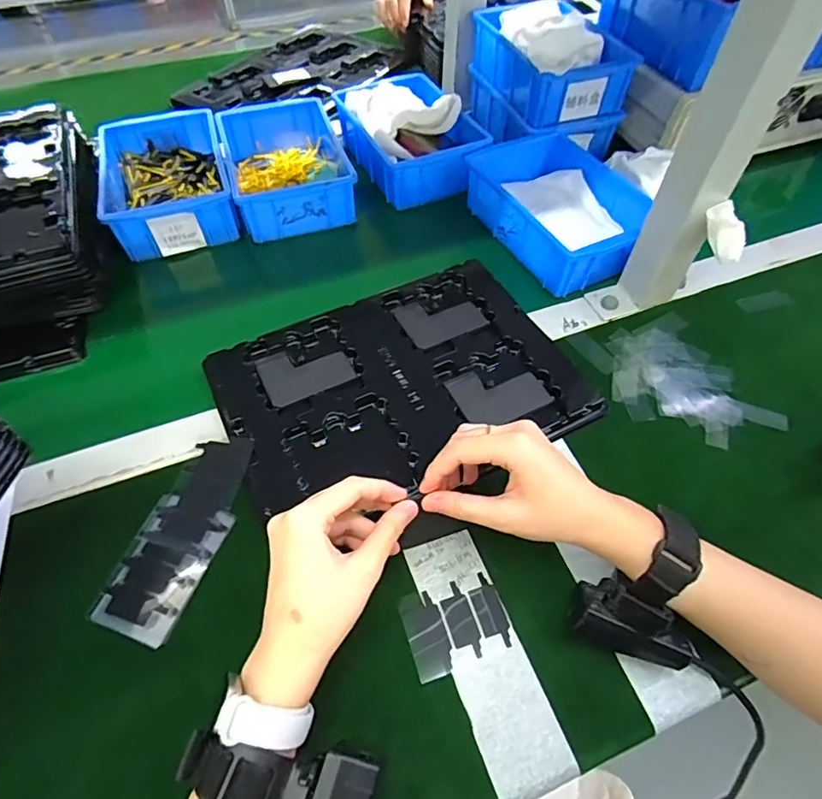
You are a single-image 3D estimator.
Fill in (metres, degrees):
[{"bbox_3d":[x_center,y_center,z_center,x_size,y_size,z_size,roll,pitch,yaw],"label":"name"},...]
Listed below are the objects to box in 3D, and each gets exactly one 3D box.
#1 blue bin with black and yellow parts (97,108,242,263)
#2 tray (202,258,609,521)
[{"bbox_3d":[-0.298,-0.271,0.627,0.138,0.058,0.216,-16,56,-12],"label":"blue bin with black and yellow parts"},{"bbox_3d":[-0.009,-0.011,0.461,0.295,0.030,0.213,-24,58,-17],"label":"tray"}]

